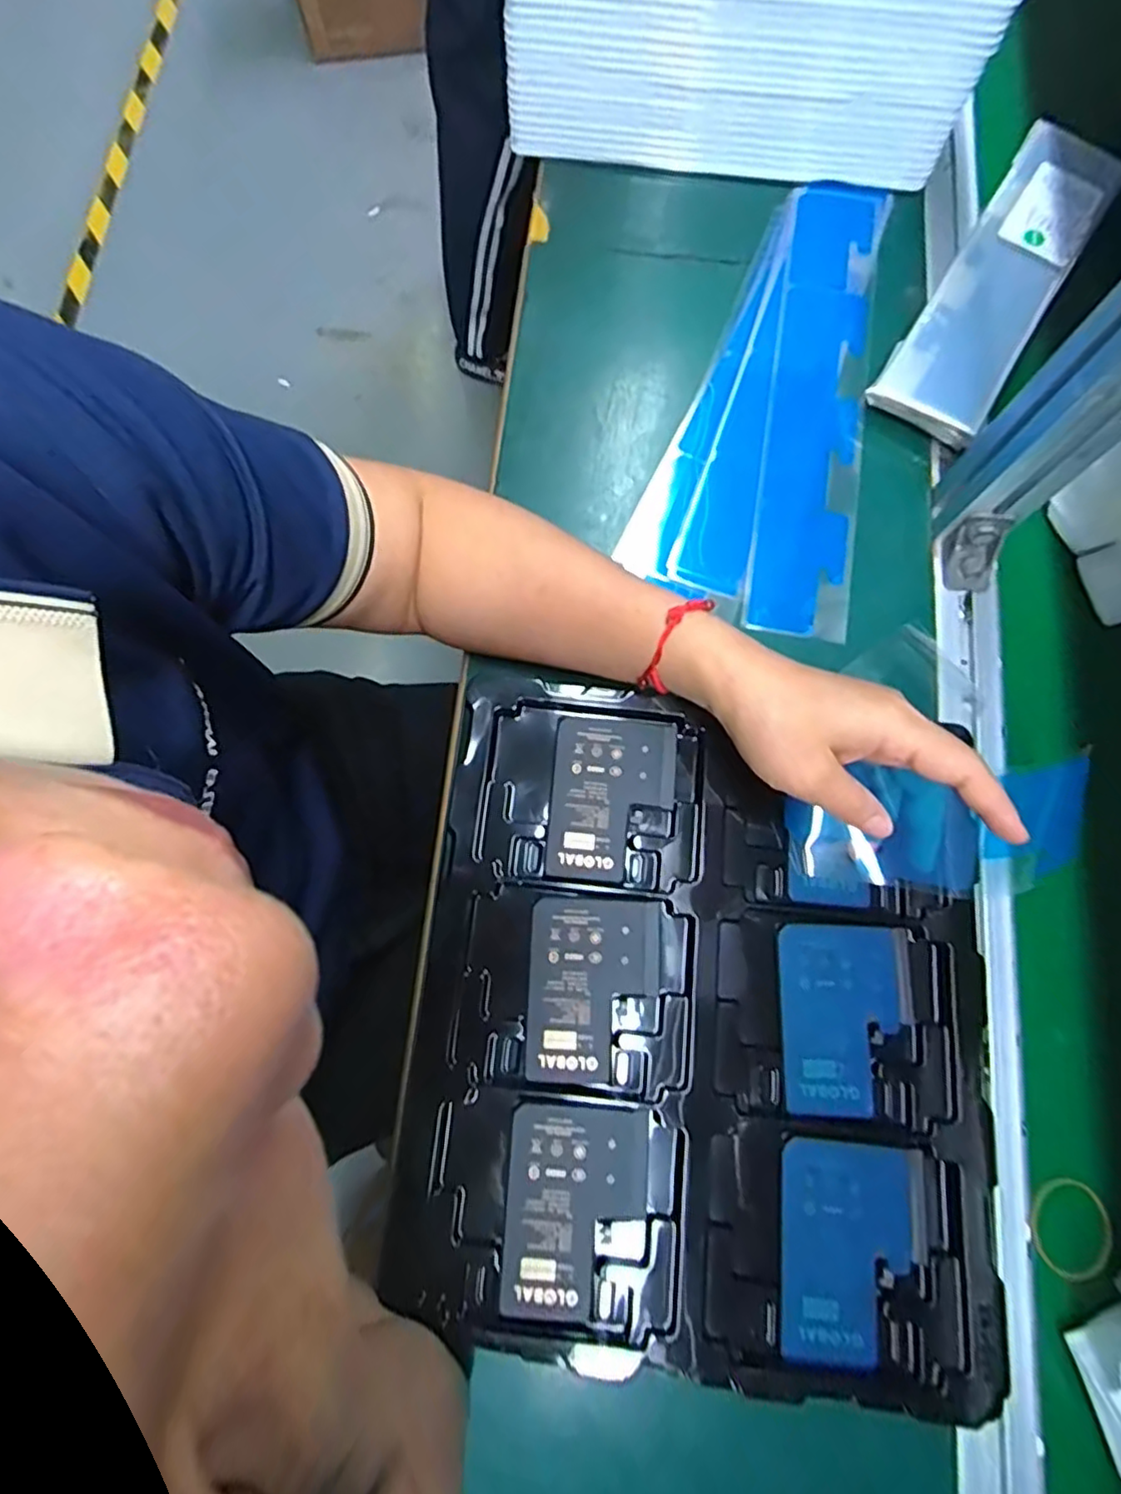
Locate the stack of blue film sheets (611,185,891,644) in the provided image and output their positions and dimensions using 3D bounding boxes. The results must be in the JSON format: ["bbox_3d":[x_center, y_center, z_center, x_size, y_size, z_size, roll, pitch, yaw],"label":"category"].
[{"bbox_3d":[0.160,-0.254,0.469,0.143,0.009,0.361,18,77,3],"label":"stack of blue film sheets"}]

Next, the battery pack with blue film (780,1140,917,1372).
[{"bbox_3d":[0.136,0.237,0.306,0.063,0.011,0.089,7,77,0],"label":"battery pack with blue film"}]

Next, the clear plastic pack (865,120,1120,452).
[{"bbox_3d":[0.318,-0.336,0.467,0.075,0.016,0.282,33,79,7],"label":"clear plastic pack"}]

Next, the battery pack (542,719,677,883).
[{"bbox_3d":[0.028,0.028,0.357,0.066,0.004,0.088,6,77,0],"label":"battery pack"}]

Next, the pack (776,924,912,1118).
[{"bbox_3d":[0.144,0.136,0.330,0.065,0.004,0.089,2,77,-1],"label":"pack"}]

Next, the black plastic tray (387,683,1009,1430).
[{"bbox_3d":[0.073,0.133,0.330,0.273,0.018,0.314,6,77,0],"label":"black plastic tray"}]

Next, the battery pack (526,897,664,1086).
[{"bbox_3d":[0.018,0.124,0.334,0.067,0.004,0.088,1,77,-1],"label":"battery pack"}]

